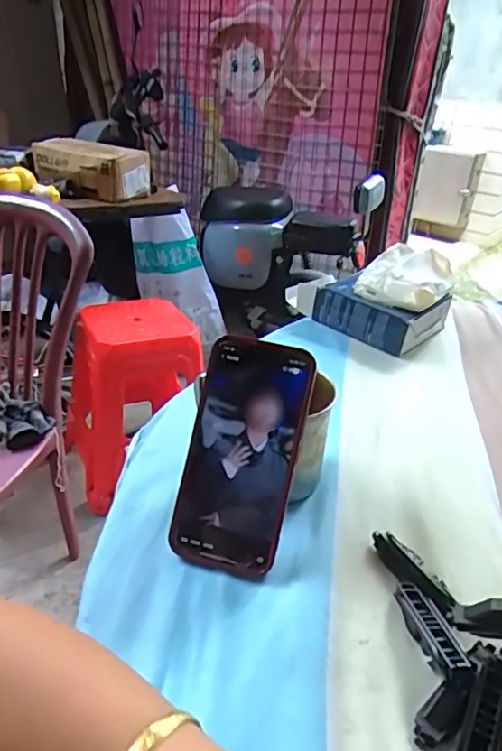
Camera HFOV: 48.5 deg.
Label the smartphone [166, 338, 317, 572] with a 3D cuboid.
[{"bbox_3d":[-0.006,0.055,0.395,0.076,0.160,0.007,13,-4,10],"label":"smartphone"}]

